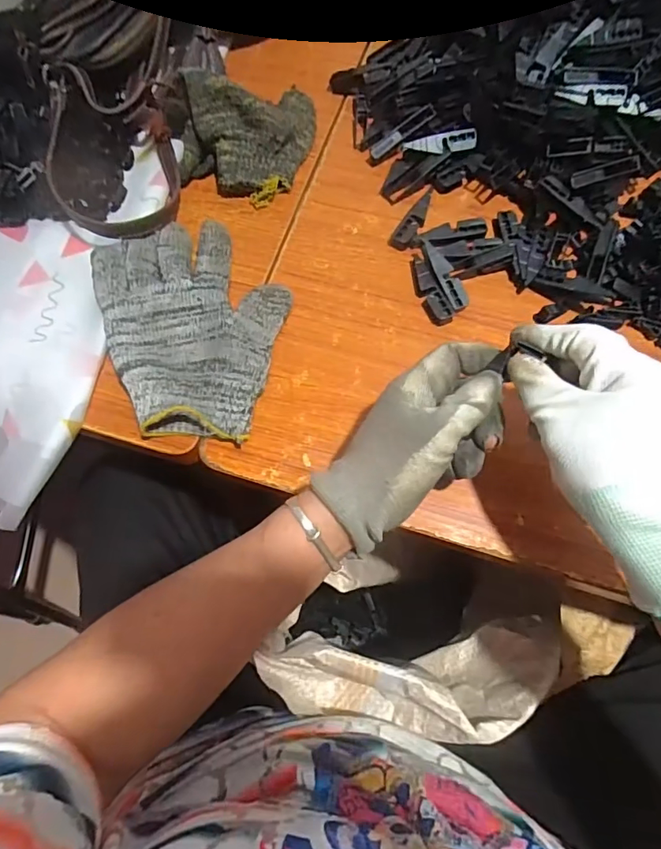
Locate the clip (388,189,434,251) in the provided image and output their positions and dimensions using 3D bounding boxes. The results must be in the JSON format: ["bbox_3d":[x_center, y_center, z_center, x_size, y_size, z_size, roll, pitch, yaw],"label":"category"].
[{"bbox_3d":[0.077,-0.183,0.441,0.019,0.011,0.070,33,75,12],"label":"clip"}]

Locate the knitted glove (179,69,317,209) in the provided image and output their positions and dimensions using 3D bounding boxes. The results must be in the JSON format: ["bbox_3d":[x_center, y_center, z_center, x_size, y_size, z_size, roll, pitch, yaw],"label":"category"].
[{"bbox_3d":[-0.071,-0.279,0.449,0.098,0.069,0.132,18,73,8],"label":"knitted glove"}]

